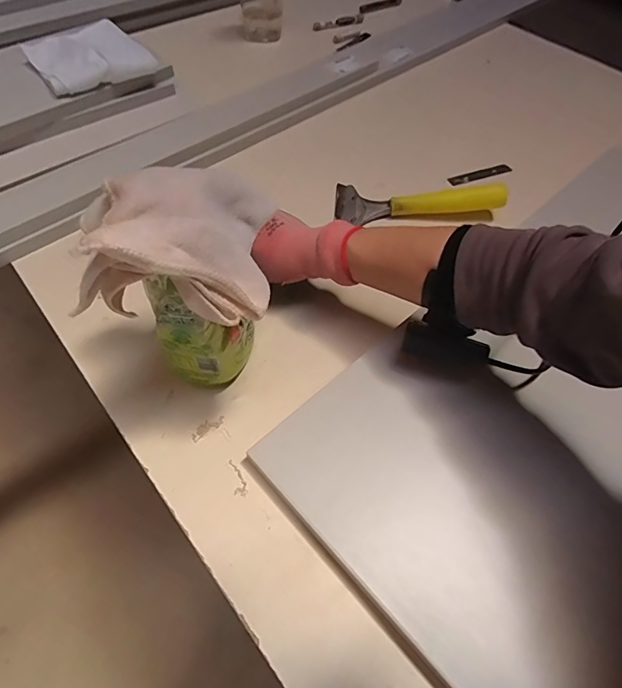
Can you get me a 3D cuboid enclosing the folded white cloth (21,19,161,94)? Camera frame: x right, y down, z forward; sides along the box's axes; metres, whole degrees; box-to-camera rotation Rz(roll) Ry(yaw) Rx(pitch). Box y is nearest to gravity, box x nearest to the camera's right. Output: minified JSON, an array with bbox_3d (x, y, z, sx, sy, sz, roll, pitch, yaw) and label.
[{"bbox_3d":[-0.316,-0.413,0.617,0.141,0.031,0.142,-32,63,-20],"label":"folded white cloth"}]

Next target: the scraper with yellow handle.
[{"bbox_3d":[0.130,-0.181,0.546,0.197,0.046,0.073,1,57,-2],"label":"scraper with yellow handle"}]

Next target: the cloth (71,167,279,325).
[{"bbox_3d":[-0.082,-0.073,0.281,0.113,0.060,0.107,-6,51,-10],"label":"cloth"}]

